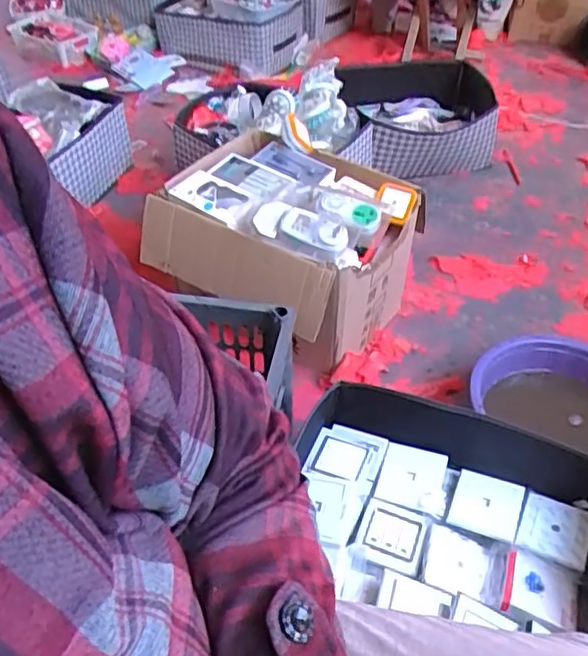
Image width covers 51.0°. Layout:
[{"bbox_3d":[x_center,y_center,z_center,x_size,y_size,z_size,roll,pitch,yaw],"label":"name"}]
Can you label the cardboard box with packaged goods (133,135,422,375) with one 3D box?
[{"bbox_3d":[-0.019,-0.151,1.154,0.417,0.275,0.331,28,51,26],"label":"cardboard box with packaged goods"}]

